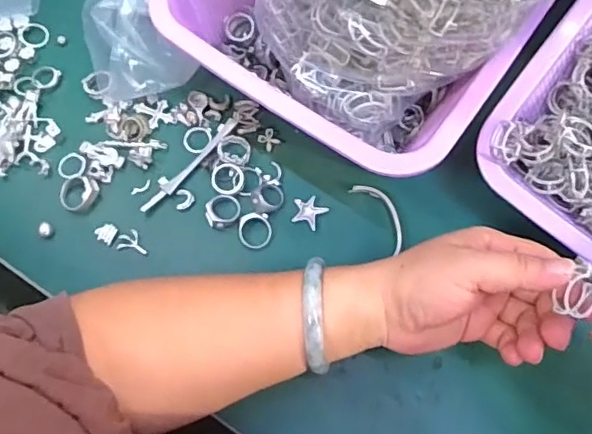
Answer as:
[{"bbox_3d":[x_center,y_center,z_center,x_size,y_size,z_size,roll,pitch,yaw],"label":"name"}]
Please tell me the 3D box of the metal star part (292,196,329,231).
[{"bbox_3d":[0.009,-0.004,0.403,0.023,0.004,0.022,22,74,7],"label":"metal star part"}]

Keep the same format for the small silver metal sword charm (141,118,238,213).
[{"bbox_3d":[-0.080,-0.040,0.413,0.014,0.005,0.094,39,77,11],"label":"small silver metal sword charm"}]

